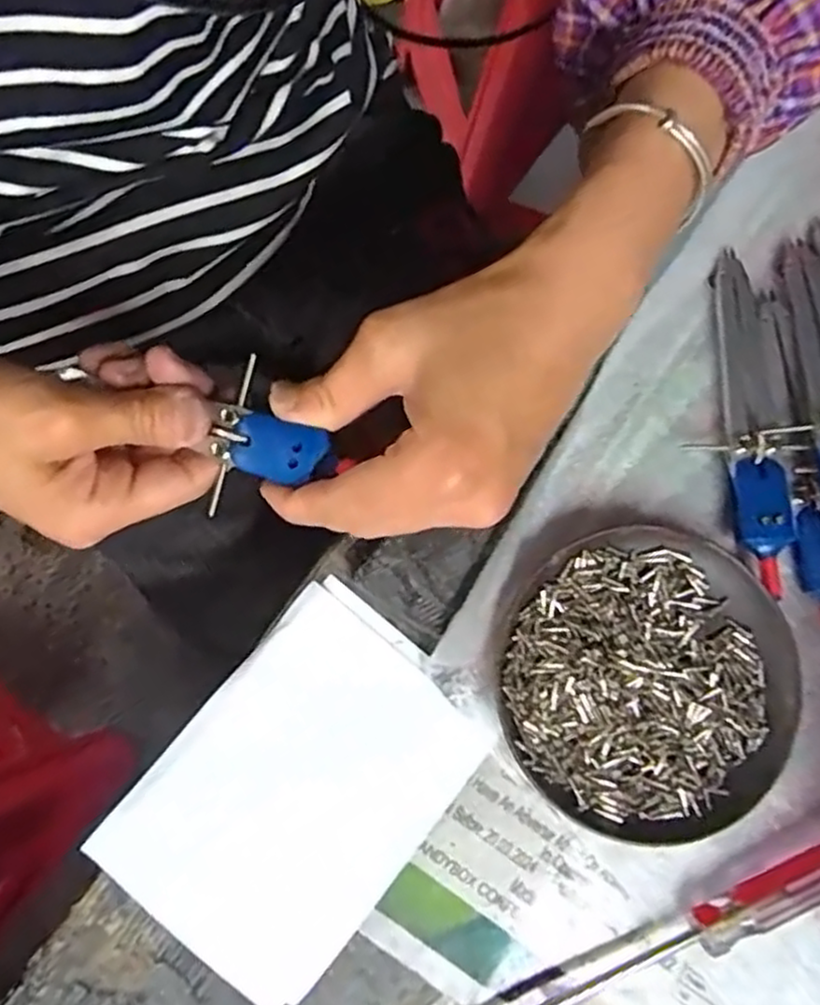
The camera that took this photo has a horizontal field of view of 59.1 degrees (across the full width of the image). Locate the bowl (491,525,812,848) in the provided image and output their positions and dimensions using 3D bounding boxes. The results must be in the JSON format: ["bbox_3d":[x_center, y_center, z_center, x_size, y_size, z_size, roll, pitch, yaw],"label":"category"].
[{"bbox_3d":[0.093,0.071,0.285,0.115,0.016,0.114,-20,83,-8],"label":"bowl"}]

